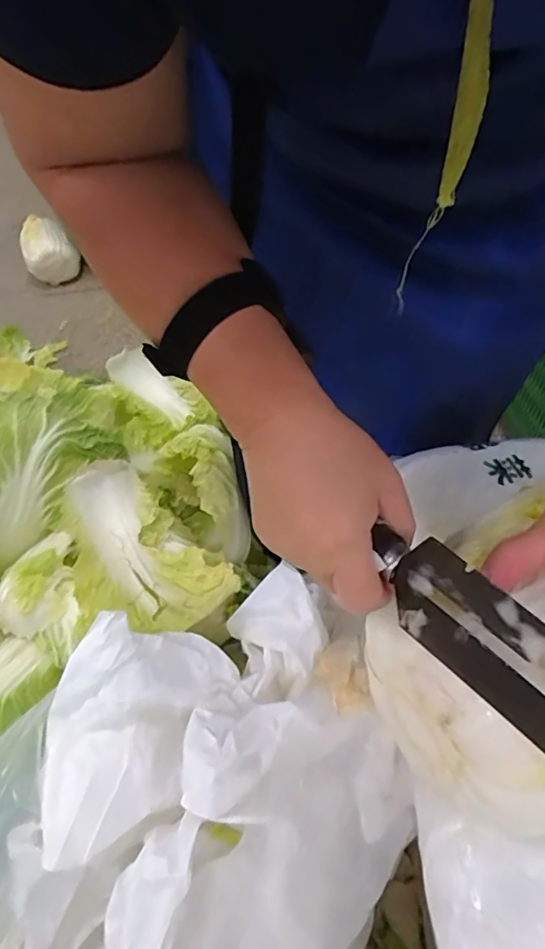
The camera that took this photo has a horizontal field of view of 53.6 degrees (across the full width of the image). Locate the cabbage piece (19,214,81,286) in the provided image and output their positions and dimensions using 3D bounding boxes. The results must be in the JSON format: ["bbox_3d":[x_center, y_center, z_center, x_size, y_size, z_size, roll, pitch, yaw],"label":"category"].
[{"bbox_3d":[-0.628,-0.630,1.528,0.147,0.143,0.145,-16,51,-12],"label":"cabbage piece"}]

